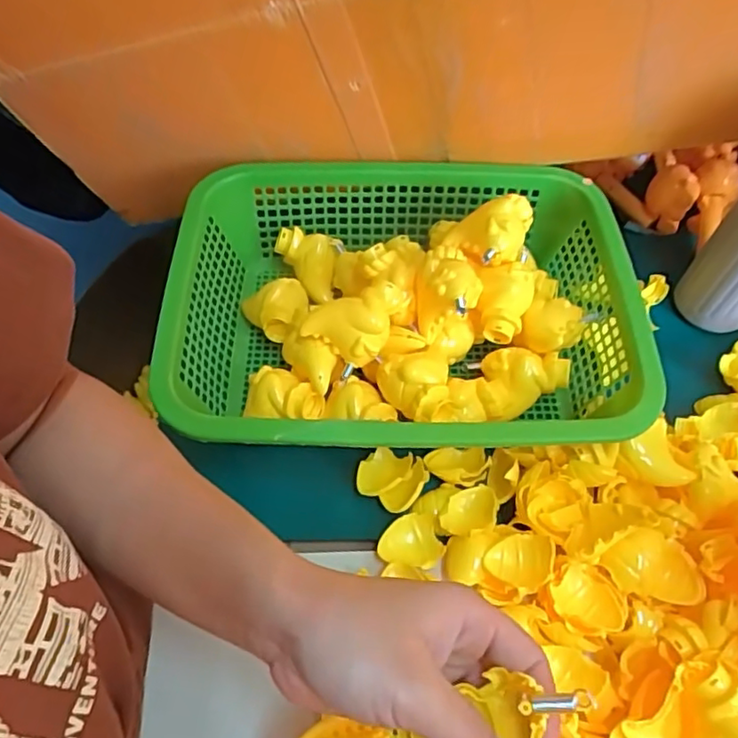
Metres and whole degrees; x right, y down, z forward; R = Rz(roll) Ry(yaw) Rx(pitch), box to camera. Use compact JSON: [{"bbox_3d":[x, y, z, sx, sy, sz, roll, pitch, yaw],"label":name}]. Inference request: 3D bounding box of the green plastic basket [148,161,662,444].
[{"bbox_3d":[0.025,-0.042,0.496,0.349,0.099,0.262,1,57,0],"label":"green plastic basket"}]

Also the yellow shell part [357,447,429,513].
[{"bbox_3d":[0.017,0.079,0.451,0.049,0.010,0.045,0,57,-1],"label":"yellow shell part"}]

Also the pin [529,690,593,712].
[{"bbox_3d":[0.074,0.129,0.233,0.023,0.004,0.007,-11,57,8],"label":"pin"}]

